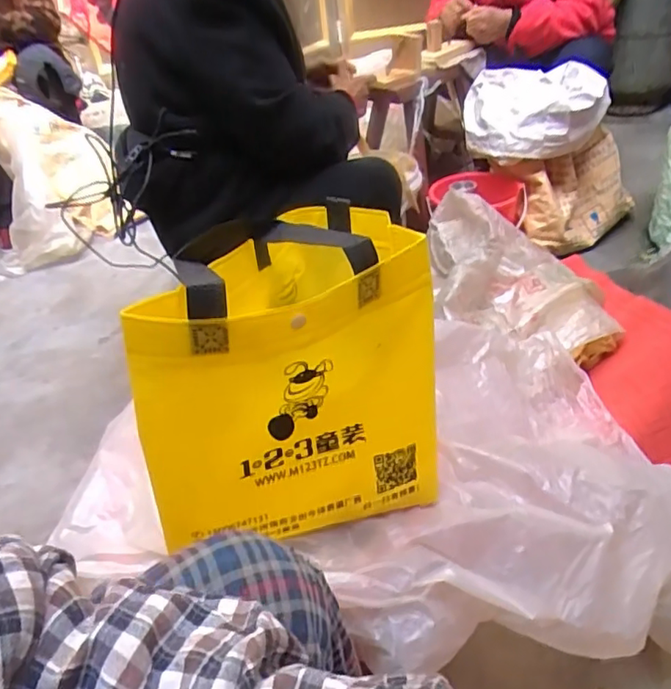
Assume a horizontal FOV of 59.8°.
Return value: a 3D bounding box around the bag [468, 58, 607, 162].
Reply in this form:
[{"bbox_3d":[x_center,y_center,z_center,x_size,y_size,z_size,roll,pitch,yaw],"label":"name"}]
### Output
[{"bbox_3d":[0.490,-0.566,1.427,0.296,0.156,0.284,-8,36,-1],"label":"bag"}]

